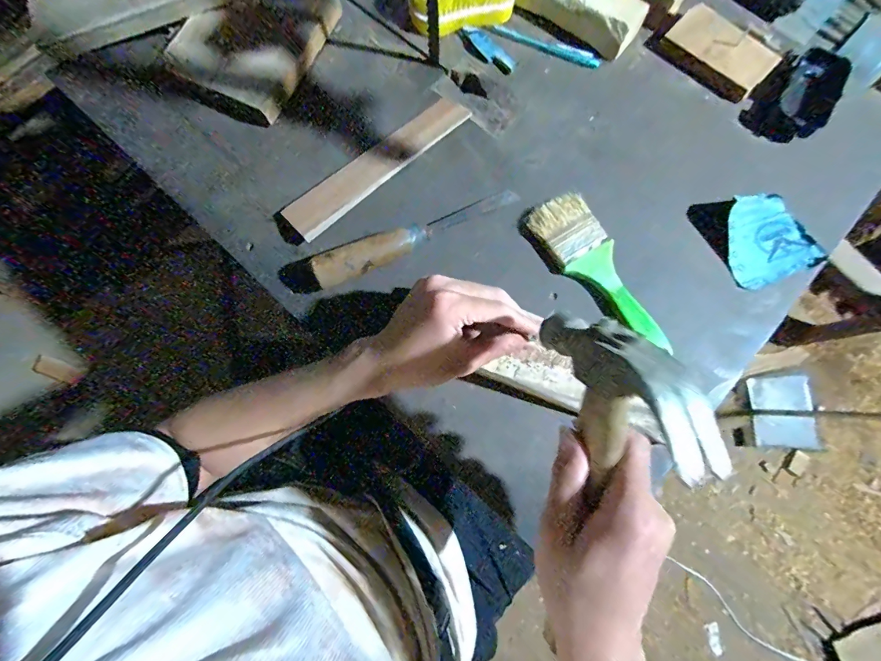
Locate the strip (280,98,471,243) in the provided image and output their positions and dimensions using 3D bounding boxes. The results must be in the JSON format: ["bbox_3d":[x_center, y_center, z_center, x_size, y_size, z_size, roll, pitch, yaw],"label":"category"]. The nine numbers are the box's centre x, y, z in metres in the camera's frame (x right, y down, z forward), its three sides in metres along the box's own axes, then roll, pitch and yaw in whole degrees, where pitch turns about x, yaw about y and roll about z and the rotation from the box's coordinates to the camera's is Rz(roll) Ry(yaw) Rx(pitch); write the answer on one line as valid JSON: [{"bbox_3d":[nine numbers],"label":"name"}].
[{"bbox_3d":[-0.064,-0.177,0.405,0.221,0.010,0.046,-41,79,-9],"label":"strip"}]

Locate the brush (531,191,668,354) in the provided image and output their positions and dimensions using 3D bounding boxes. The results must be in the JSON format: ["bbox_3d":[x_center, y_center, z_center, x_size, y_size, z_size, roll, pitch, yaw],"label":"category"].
[{"bbox_3d":[0.162,-0.059,0.382,0.058,0.015,0.181,-32,78,-7],"label":"brush"}]

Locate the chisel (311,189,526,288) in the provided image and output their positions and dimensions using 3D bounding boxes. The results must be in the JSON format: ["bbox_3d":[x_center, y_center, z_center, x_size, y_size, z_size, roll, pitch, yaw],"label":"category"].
[{"bbox_3d":[-0.021,-0.100,0.377,0.216,0.024,0.026,-27,78,-6],"label":"chisel"}]

